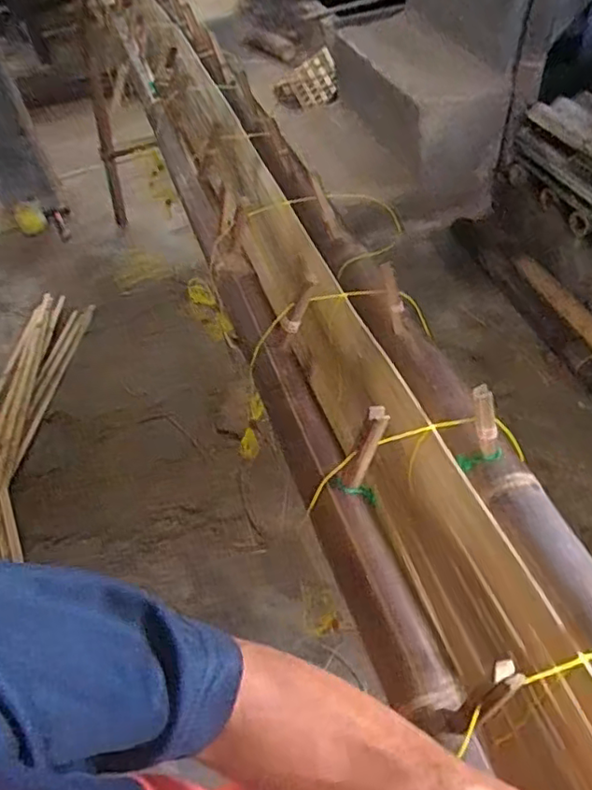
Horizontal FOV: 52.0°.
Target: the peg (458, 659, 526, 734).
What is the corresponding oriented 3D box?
[{"bbox_3d":[0.109,0.168,0.339,0.015,0.052,0.015,-6,38,-43],"label":"peg"}]

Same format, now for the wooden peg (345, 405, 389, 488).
[{"bbox_3d":[0.054,0.042,0.469,0.013,0.081,0.012,-15,45,-36],"label":"wooden peg"}]

